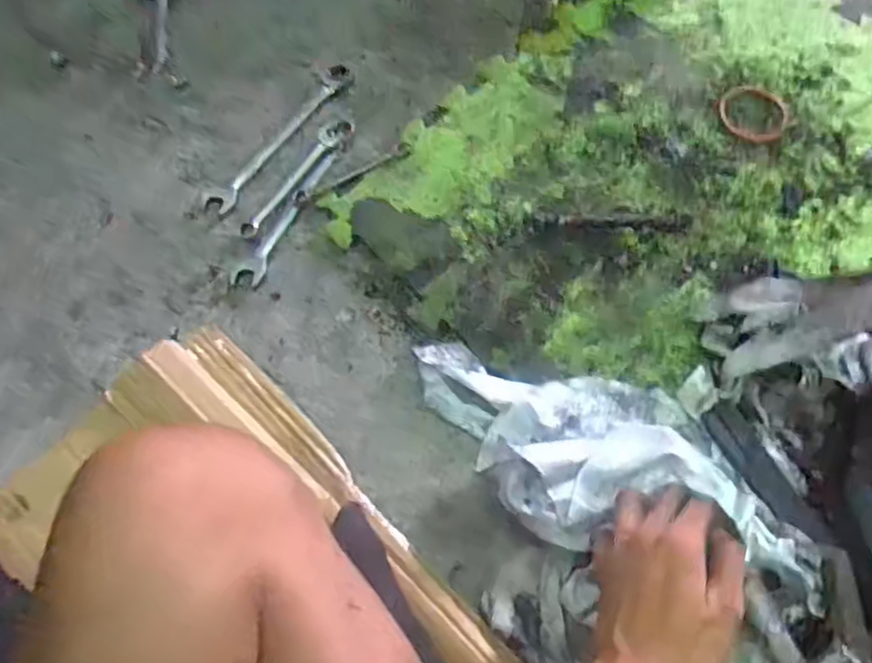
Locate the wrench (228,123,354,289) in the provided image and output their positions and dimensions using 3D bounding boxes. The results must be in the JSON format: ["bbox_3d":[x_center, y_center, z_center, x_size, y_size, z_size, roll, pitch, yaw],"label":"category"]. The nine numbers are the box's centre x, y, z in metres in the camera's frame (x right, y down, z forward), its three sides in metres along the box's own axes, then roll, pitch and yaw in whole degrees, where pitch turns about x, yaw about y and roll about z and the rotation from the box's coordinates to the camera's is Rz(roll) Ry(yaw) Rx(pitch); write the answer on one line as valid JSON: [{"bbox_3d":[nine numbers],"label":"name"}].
[{"bbox_3d":[-0.136,-0.129,0.651,0.026,0.004,0.199,24,72,11],"label":"wrench"}]

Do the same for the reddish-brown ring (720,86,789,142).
[{"bbox_3d":[0.317,-0.217,0.669,0.066,0.004,0.066,-1,70,2],"label":"reddish-brown ring"}]

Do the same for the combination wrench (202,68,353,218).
[{"bbox_3d":[-0.156,-0.197,0.677,0.030,0.006,0.204,33,74,13],"label":"combination wrench"}]

